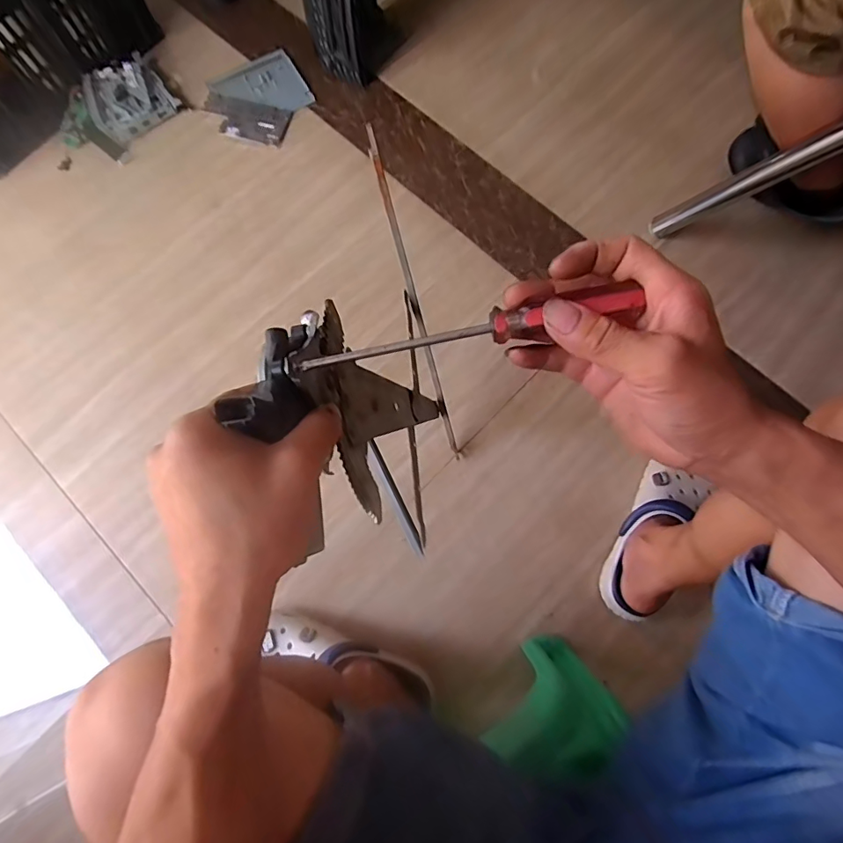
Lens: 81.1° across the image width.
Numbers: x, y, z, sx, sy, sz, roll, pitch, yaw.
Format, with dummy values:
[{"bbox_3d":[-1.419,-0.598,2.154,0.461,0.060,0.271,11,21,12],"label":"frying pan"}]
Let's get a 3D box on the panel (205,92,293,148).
[{"bbox_3d":[-0.338,-0.576,0.938,0.169,0.008,0.089,15,76,5],"label":"panel"}]

